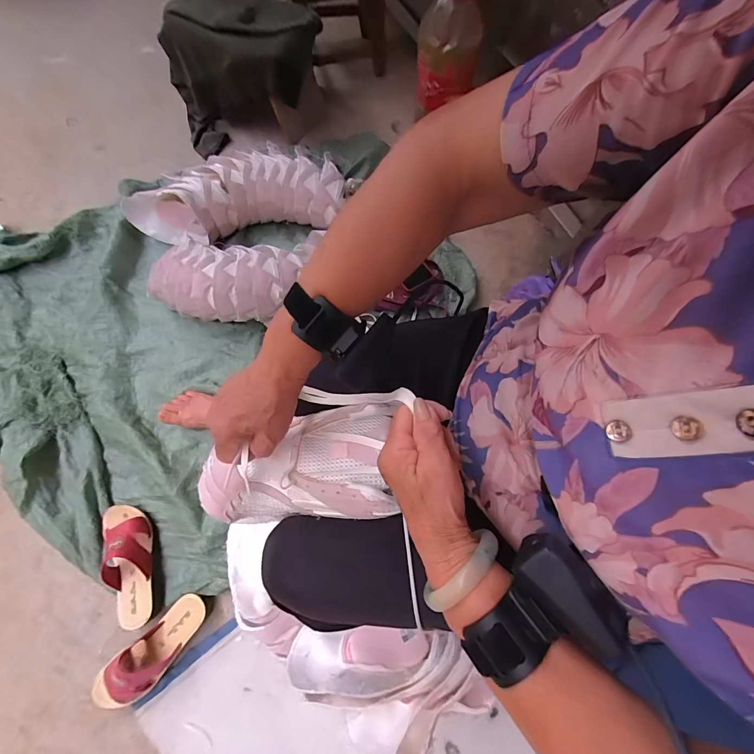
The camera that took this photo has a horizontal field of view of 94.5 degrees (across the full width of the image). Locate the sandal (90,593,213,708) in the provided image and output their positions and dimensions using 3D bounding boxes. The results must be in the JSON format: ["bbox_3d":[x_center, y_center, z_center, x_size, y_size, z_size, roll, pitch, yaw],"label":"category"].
[{"bbox_3d":[-0.409,0.502,0.629,0.232,0.064,0.085,-40,75,-12],"label":"sandal"}]

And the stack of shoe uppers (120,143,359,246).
[{"bbox_3d":[-0.347,-0.478,0.916,0.571,0.143,0.233,-8,71,-2],"label":"stack of shoe uppers"}]

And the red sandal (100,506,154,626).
[{"bbox_3d":[-0.486,0.358,0.672,0.085,0.063,0.229,-21,72,-6],"label":"red sandal"}]

